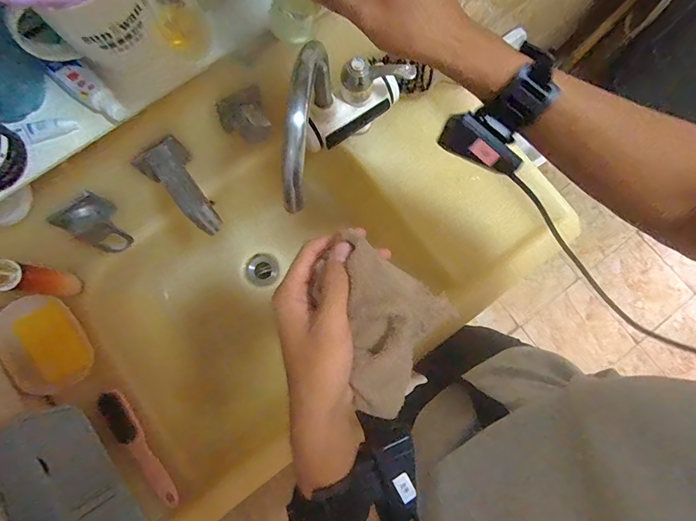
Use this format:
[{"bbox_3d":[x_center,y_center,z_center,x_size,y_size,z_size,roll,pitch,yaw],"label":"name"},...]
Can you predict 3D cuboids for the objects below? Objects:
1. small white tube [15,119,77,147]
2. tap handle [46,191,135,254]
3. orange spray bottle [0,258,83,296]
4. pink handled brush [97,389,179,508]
[{"bbox_3d":[-0.276,-0.120,0.366,0.050,0.015,0.015,-12,80,-2],"label":"small white tube"},{"bbox_3d":[-0.343,-0.049,0.554,0.061,0.089,0.047,-44,83,-7],"label":"tap handle"},{"bbox_3d":[-0.425,0.025,0.536,0.029,0.162,0.038,14,80,3],"label":"orange spray bottle"},{"bbox_3d":[-0.301,0.273,0.578,0.025,0.037,0.184,-36,89,35],"label":"pink handled brush"}]

